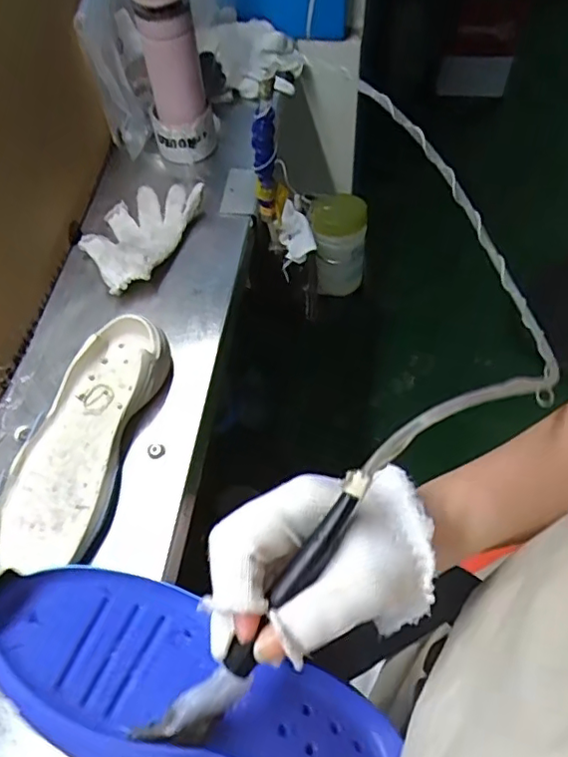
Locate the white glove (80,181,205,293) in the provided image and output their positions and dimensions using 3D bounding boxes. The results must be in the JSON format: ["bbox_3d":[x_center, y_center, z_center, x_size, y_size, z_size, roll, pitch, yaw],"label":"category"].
[{"bbox_3d":[-0.178,-0.177,0.711,0.108,0.037,0.181,21,61,15],"label":"white glove"}]

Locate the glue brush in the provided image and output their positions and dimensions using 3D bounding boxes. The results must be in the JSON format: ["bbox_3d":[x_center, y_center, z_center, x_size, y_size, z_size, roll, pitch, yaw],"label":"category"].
[{"bbox_3d":[-0.010,0.109,0.276,0.024,0.022,0.156,34,90,22],"label":"glue brush"}]

